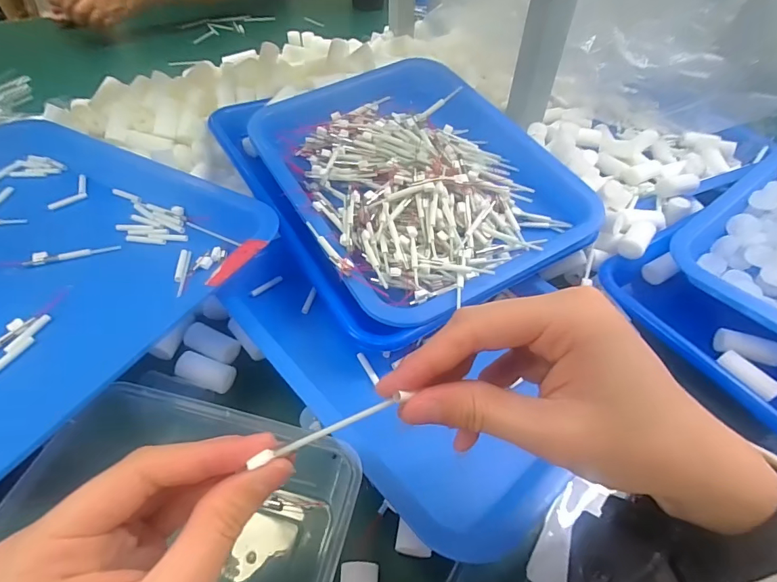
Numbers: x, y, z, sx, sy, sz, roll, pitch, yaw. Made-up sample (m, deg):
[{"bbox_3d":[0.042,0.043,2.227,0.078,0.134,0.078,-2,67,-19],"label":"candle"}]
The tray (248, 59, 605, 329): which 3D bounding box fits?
[{"bbox_3d":[0.020,-0.112,0.390,0.230,0.054,0.284,-22,53,-19],"label":"tray"}]

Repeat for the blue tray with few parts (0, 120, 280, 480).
[{"bbox_3d":[-0.282,-0.036,0.316,0.332,0.039,0.280,22,52,17],"label":"blue tray with few parts"}]

